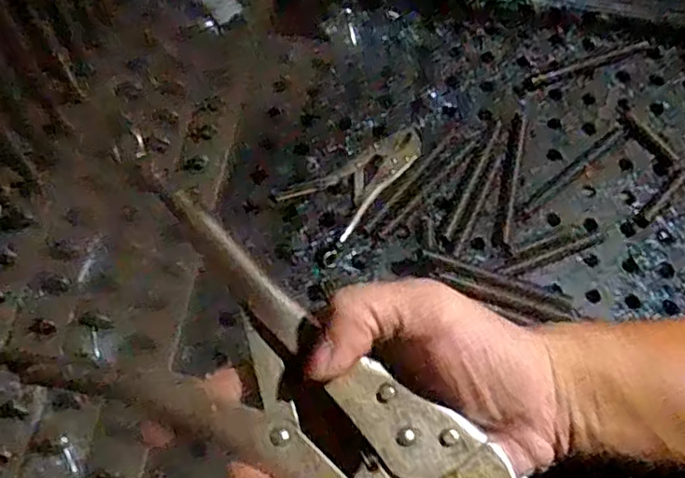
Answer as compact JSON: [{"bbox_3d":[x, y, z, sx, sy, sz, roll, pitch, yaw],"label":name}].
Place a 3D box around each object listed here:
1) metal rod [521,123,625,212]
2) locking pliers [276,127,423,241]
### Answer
[{"bbox_3d":[0.330,-0.101,0.901,0.207,0.009,0.020,-36,73,-18],"label":"metal rod"},{"bbox_3d":[0.022,-0.092,0.853,0.097,0.015,0.196,37,68,12],"label":"locking pliers"}]

